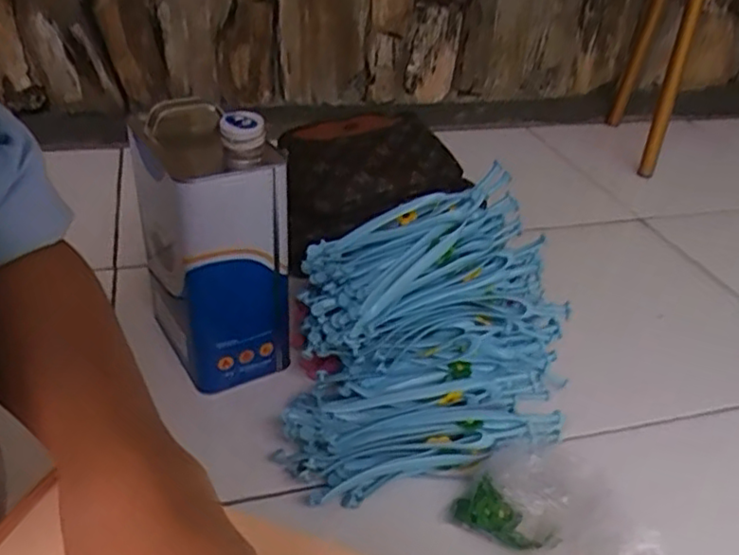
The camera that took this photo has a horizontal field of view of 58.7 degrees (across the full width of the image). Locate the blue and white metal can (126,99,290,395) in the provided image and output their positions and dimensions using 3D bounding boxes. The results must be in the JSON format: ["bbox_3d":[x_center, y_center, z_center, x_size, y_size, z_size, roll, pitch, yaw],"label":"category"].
[{"bbox_3d":[-0.164,-0.046,0.663,0.099,0.254,0.166,-19,40,-31],"label":"blue and white metal can"}]

